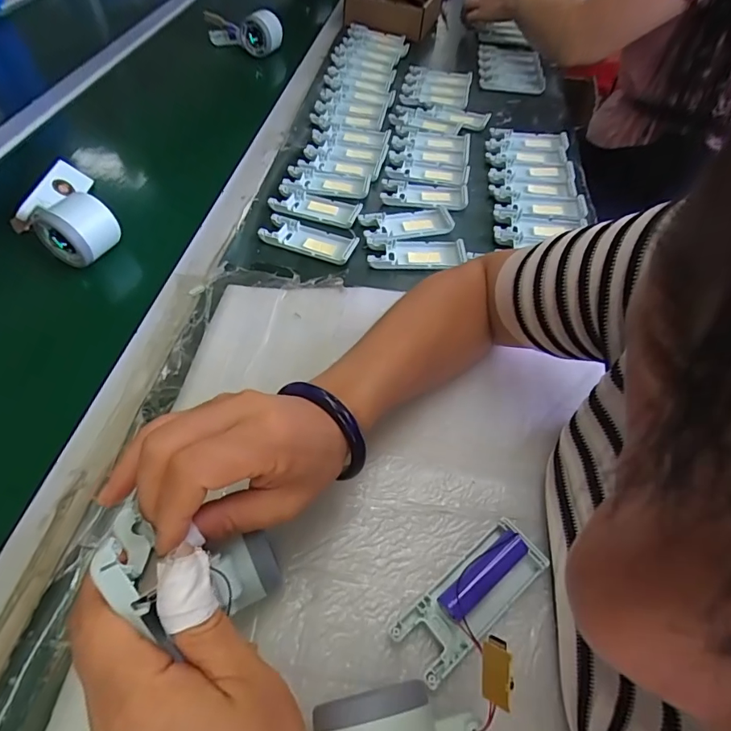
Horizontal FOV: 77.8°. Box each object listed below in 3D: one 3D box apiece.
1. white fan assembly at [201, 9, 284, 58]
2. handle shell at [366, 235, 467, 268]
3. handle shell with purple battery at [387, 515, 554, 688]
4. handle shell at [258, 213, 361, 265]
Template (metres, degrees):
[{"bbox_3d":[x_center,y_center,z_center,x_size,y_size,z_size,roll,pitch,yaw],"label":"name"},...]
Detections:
[{"bbox_3d":[-0.212,-0.577,0.781,0.155,0.056,0.040,23,55,15],"label":"white fan assembly"},{"bbox_3d":[0.055,-0.123,0.488,0.103,0.012,0.044,0,53,-2],"label":"handle shell"},{"bbox_3d":[0.066,0.142,0.280,0.102,0.019,0.039,-33,60,-24],"label":"handle shell with purple battery"},{"bbox_3d":[-0.061,-0.141,0.493,0.102,0.009,0.044,19,54,12],"label":"handle shell"}]

